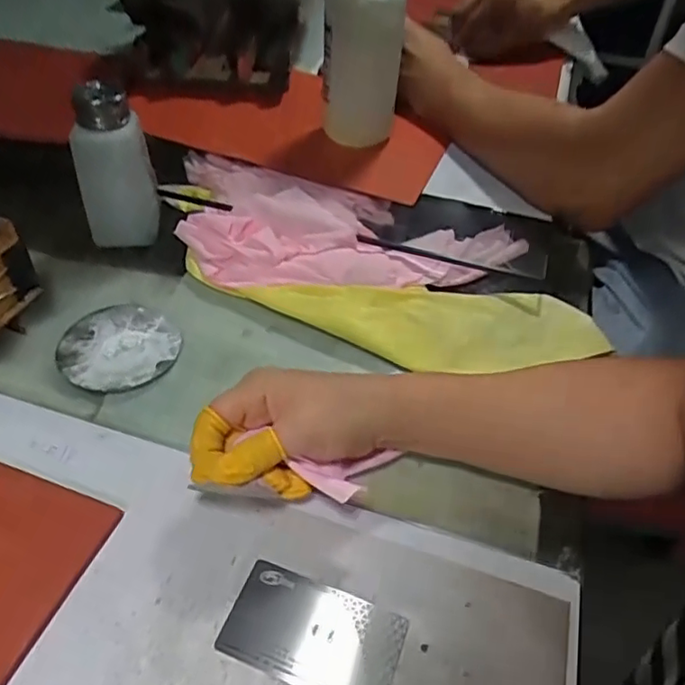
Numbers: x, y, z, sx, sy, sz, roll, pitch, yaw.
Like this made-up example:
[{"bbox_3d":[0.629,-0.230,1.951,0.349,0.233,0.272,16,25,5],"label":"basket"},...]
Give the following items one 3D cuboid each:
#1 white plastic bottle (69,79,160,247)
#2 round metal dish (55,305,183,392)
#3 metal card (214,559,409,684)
[{"bbox_3d":[-0.182,-0.138,0.486,0.053,0.123,0.045,-2,46,-7],"label":"white plastic bottle"},{"bbox_3d":[-0.161,0.003,0.434,0.079,0.004,0.079,2,45,-2],"label":"round metal dish"},{"bbox_3d":[-0.015,0.147,0.305,0.086,0.004,0.051,17,47,12],"label":"metal card"}]

